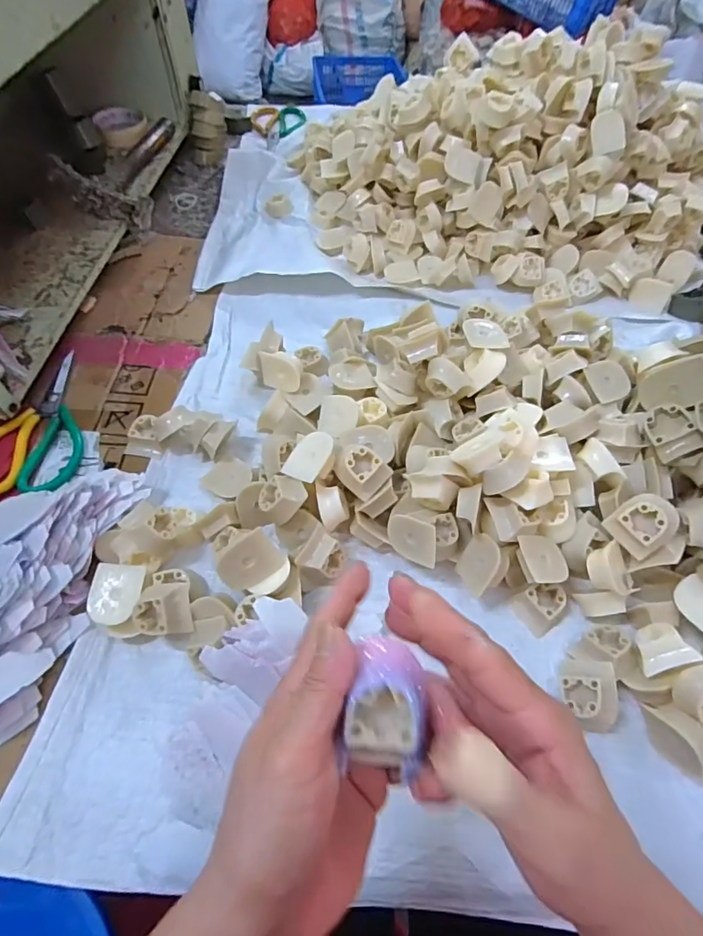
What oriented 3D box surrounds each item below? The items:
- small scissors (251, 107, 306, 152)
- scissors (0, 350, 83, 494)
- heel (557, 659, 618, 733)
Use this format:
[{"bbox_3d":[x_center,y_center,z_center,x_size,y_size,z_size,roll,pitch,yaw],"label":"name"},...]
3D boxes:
[{"bbox_3d":[-0.136,-0.642,0.927,0.101,0.014,0.156,-5,56,-5],"label":"small scissors"},{"bbox_3d":[-0.340,-0.056,0.542,0.100,0.013,0.187,0,56,-2],"label":"scissors"},{"bbox_3d":[0.187,0.180,0.386,0.040,0.028,0.052,-13,73,35],"label":"heel"}]

